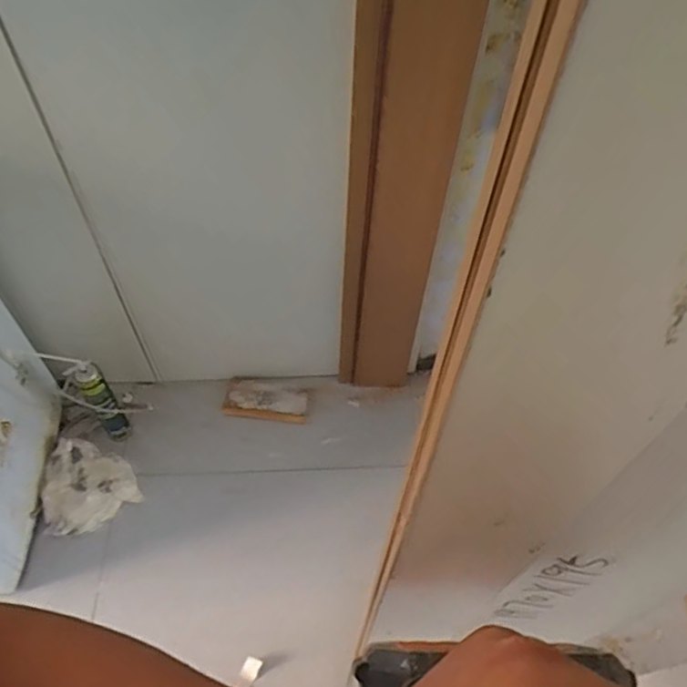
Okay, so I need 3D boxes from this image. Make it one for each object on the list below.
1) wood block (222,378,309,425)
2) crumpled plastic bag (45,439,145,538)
[{"bbox_3d":[-0.233,0.167,1.798,0.254,0.028,0.142,5,55,8],"label":"wood block"},{"bbox_3d":[-0.715,0.382,1.619,0.242,0.129,0.254,-32,62,-23],"label":"crumpled plastic bag"}]

